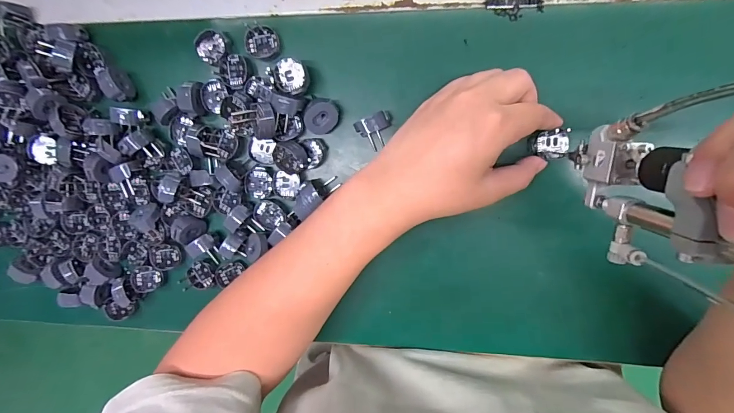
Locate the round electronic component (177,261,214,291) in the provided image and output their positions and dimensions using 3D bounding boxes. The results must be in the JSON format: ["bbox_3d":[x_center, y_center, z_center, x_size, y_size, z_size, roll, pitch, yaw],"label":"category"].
[{"bbox_3d":[-0.161,0.067,0.341,0.028,0.015,0.026,1,99,7],"label":"round electronic component"}]

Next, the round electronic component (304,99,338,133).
[{"bbox_3d":[-0.038,-0.076,0.301,0.028,0.013,0.028,18,105,-13],"label":"round electronic component"}]

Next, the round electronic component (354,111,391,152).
[{"bbox_3d":[0.008,-0.063,0.298,0.029,0.021,0.025,-26,95,10],"label":"round electronic component"}]

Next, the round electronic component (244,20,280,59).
[{"bbox_3d":[-0.088,-0.138,0.301,0.027,0.010,0.026,1,99,7],"label":"round electronic component"}]

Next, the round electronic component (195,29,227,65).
[{"bbox_3d":[-0.132,-0.135,0.305,0.026,0.006,0.026,1,99,7],"label":"round electronic component"}]

